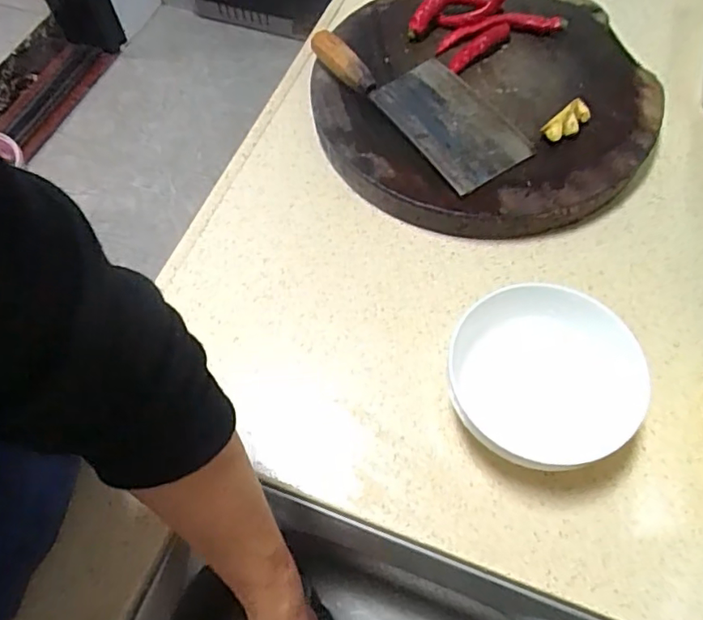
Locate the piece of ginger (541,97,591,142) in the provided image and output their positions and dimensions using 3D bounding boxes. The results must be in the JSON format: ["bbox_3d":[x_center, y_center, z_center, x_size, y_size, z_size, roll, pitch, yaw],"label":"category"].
[{"bbox_3d":[0.220,-0.191,0.570,0.056,0.017,0.023,-38,68,-17],"label":"piece of ginger"}]

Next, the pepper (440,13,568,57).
[{"bbox_3d":[0.172,-0.323,0.645,0.152,0.021,0.029,-12,63,-5],"label":"pepper"}]

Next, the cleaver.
[{"bbox_3d":[0.075,-0.231,0.595,0.101,0.034,0.247,-37,67,-17],"label":"cleaver"}]

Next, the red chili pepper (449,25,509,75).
[{"bbox_3d":[0.140,-0.294,0.630,0.092,0.014,0.019,-40,68,-18],"label":"red chili pepper"}]

